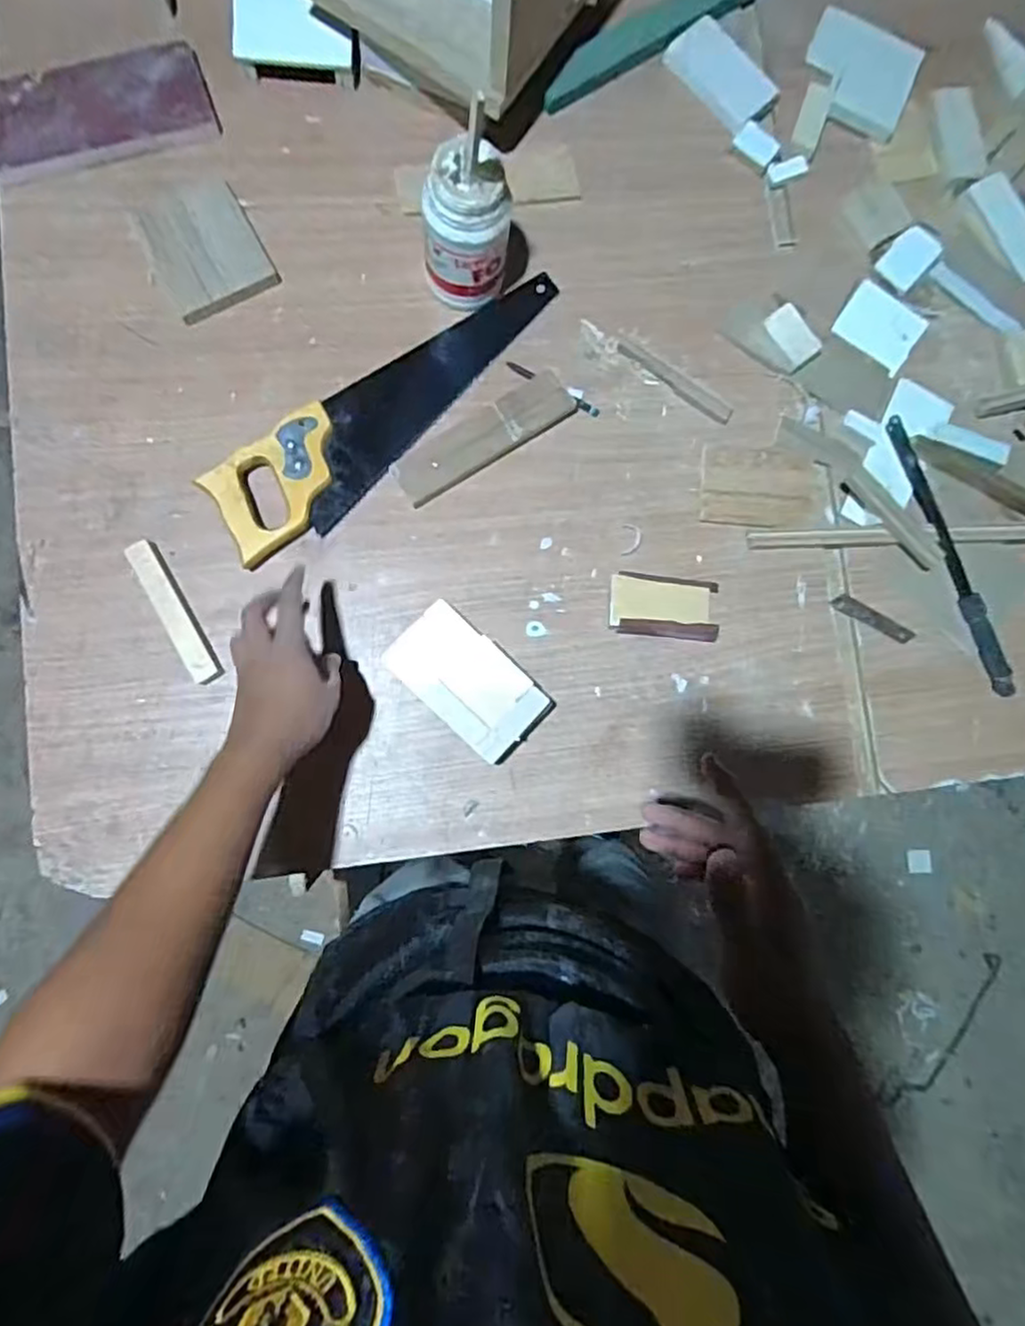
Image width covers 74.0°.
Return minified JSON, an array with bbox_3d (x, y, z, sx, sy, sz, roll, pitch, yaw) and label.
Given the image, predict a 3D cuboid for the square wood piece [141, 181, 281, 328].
[{"bbox_3d":[-0.299,-0.400,0.658,0.105,0.006,0.117,-28,90,-6],"label":"square wood piece"}]

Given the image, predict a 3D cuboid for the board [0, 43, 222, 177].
[{"bbox_3d":[-0.406,-0.540,0.660,0.212,0.011,0.097,-19,89,-5],"label":"board"}]

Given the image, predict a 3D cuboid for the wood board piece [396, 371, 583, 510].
[{"bbox_3d":[-0.028,-0.223,0.669,0.188,0.013,0.052,-33,90,-6],"label":"wood board piece"}]

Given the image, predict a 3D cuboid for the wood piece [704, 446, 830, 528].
[{"bbox_3d":[0.262,-0.182,0.704,0.133,0.006,0.080,3,87,-5],"label":"wood piece"}]

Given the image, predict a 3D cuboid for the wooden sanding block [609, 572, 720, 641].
[{"bbox_3d":[0.150,-0.055,0.672,0.112,0.029,0.058,3,87,-5],"label":"wooden sanding block"}]

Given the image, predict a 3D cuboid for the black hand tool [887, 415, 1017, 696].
[{"bbox_3d":[0.456,-0.111,0.709,0.022,0.019,0.306,-22,89,-6],"label":"black hand tool"}]

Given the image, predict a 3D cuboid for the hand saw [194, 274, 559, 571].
[{"bbox_3d":[-0.108,-0.247,0.654,0.397,0.030,0.098,-38,91,-6],"label":"hand saw"}]

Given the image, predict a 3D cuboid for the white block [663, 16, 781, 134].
[{"bbox_3d":[0.223,-0.629,0.726,0.115,0.017,0.063,45,85,-2],"label":"white block"}]

